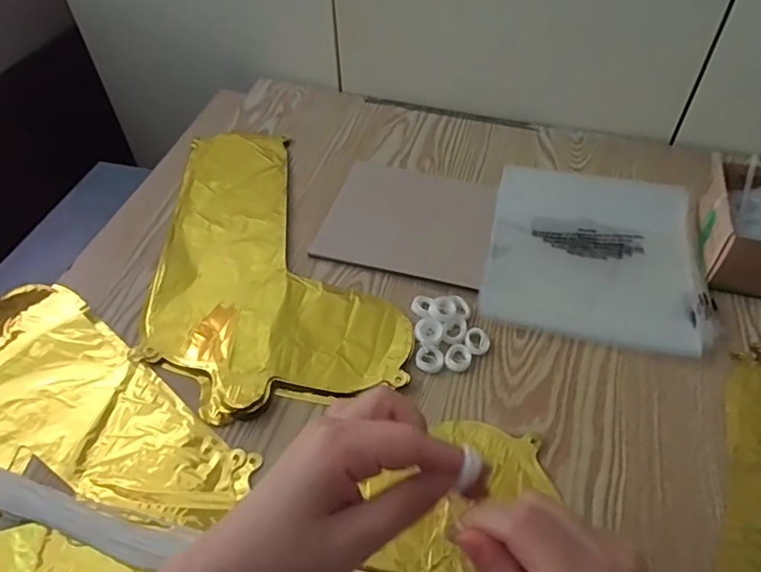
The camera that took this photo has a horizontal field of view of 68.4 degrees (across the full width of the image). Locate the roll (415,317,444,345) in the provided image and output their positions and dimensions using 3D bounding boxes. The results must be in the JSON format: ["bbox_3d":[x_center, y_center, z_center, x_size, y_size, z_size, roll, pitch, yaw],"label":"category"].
[{"bbox_3d":[0.045,0.042,0.517,0.026,0.006,0.026,-1,50,1],"label":"roll"}]

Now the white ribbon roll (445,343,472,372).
[{"bbox_3d":[0.071,0.064,0.508,0.022,0.005,0.026,21,53,18],"label":"white ribbon roll"}]

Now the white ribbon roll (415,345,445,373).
[{"bbox_3d":[0.045,0.066,0.507,0.025,0.006,0.024,-1,50,1],"label":"white ribbon roll"}]

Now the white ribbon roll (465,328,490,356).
[{"bbox_3d":[0.090,0.052,0.519,0.022,0.007,0.026,-6,50,-3],"label":"white ribbon roll"}]

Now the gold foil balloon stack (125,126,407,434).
[{"bbox_3d":[-0.122,-0.046,0.603,0.236,0.011,0.394,-9,50,-6],"label":"gold foil balloon stack"}]

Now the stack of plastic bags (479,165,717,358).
[{"bbox_3d":[0.224,-0.039,0.586,0.209,0.022,0.215,11,51,11],"label":"stack of plastic bags"}]

